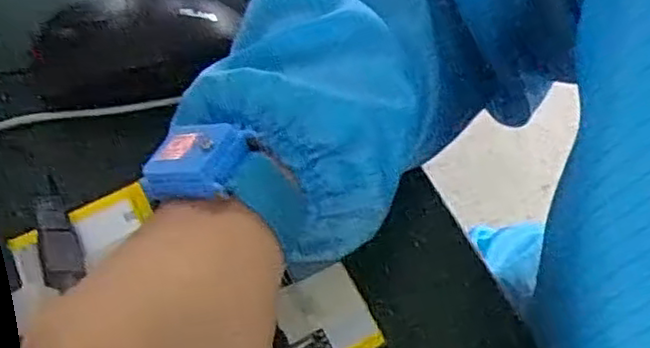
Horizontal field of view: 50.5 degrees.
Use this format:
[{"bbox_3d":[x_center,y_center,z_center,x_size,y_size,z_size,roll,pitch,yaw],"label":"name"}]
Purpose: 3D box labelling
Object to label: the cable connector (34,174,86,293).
[{"bbox_3d":[-0.120,0.024,0.309,0.016,0.010,0.068,-23,42,-9],"label":"cable connector"}]

